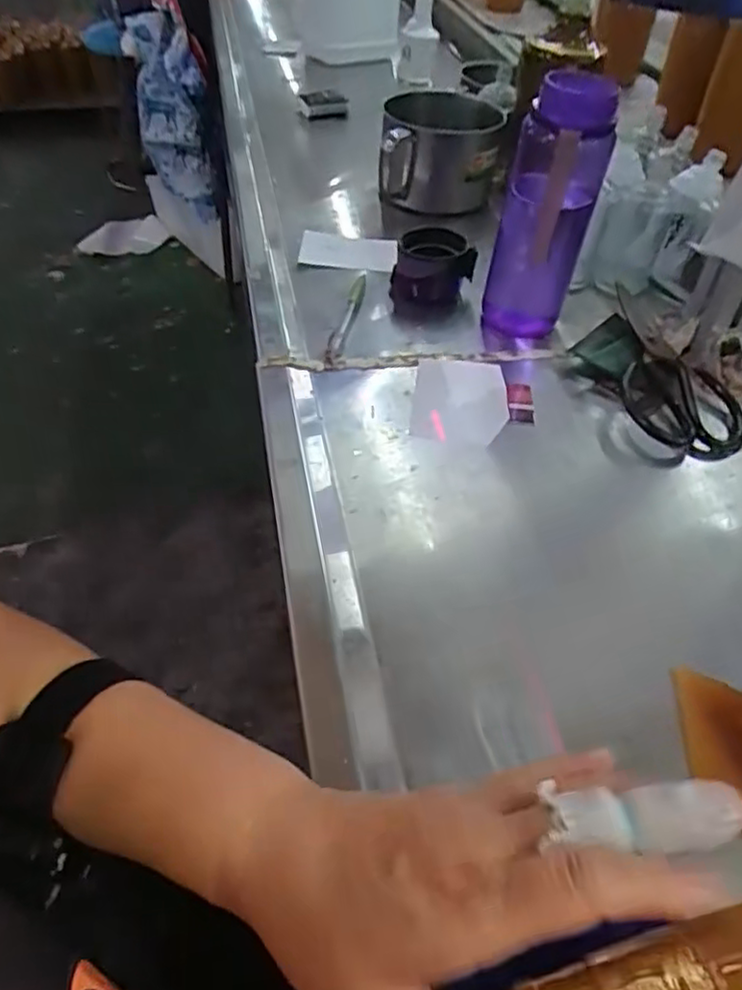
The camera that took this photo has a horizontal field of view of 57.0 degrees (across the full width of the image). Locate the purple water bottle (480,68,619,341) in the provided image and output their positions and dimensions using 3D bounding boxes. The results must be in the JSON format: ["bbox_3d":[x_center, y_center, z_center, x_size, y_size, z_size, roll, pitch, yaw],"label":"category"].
[{"bbox_3d":[0.139,-0.221,0.548,0.078,0.188,0.060,14,48,10],"label":"purple water bottle"}]

